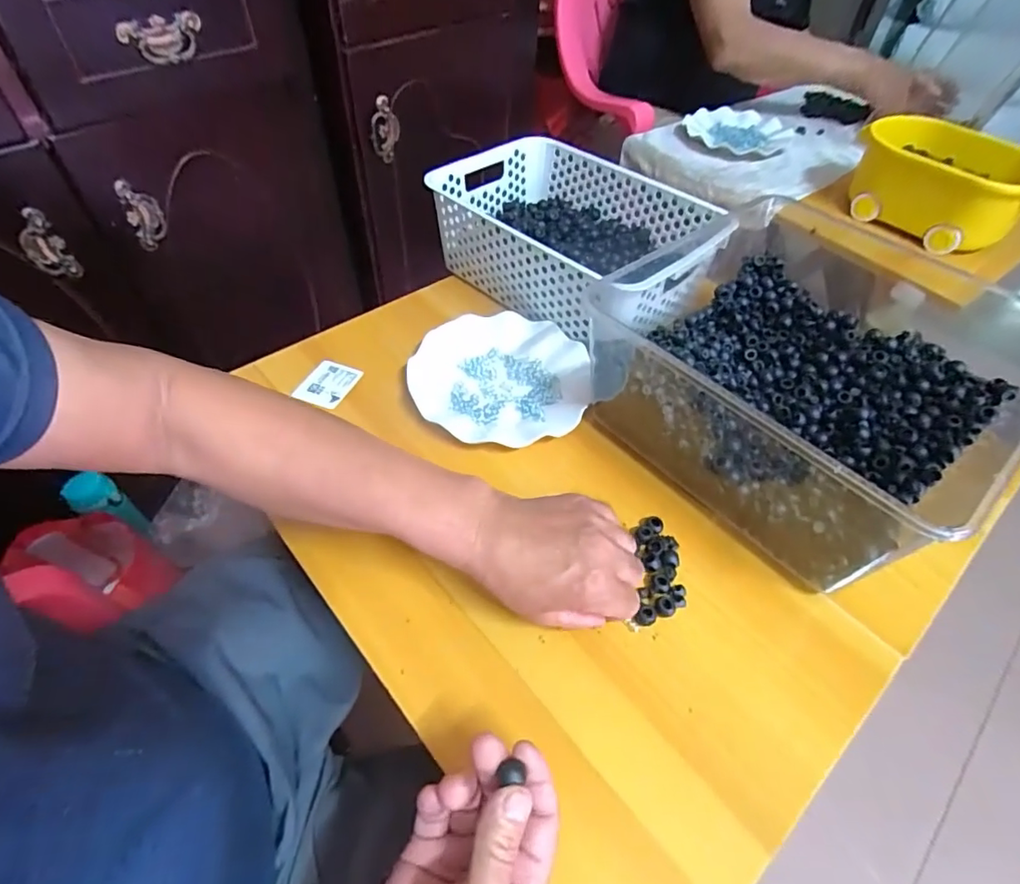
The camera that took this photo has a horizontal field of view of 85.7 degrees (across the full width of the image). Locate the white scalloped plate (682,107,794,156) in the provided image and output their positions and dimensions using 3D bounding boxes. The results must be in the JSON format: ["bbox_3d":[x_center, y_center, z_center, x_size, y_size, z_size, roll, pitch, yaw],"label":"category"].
[{"bbox_3d":[0.411,-0.565,1.002,0.180,0.034,0.180,2,50,-2],"label":"white scalloped plate"}]

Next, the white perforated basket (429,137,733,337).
[{"bbox_3d":[0.070,-0.244,0.656,0.216,0.099,0.298,-35,60,-28],"label":"white perforated basket"}]

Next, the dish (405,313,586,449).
[{"bbox_3d":[-0.009,-0.067,0.573,0.178,0.029,0.169,2,50,-2],"label":"dish"}]

